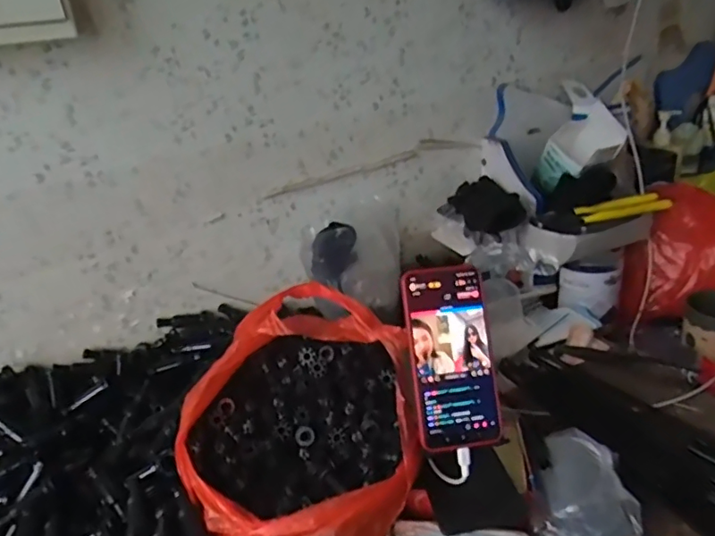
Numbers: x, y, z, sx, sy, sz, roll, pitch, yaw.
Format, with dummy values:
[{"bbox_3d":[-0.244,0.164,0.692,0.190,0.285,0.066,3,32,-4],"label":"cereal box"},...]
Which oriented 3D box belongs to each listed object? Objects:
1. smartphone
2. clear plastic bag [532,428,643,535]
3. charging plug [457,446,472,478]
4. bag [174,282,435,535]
[{"bbox_3d":[0.087,0.080,0.507,0.078,0.164,0.006,-7,-6,-9],"label":"smartphone"},{"bbox_3d":[0.214,0.211,0.532,0.092,0.039,0.113,0,27,12],"label":"clear plastic bag"},{"bbox_3d":[0.097,0.175,0.498,0.011,0.028,0.006,-8,4,-4],"label":"charging plug"},{"bbox_3d":[-0.058,0.155,0.512,0.212,0.152,0.240,18,35,39],"label":"bag"}]

